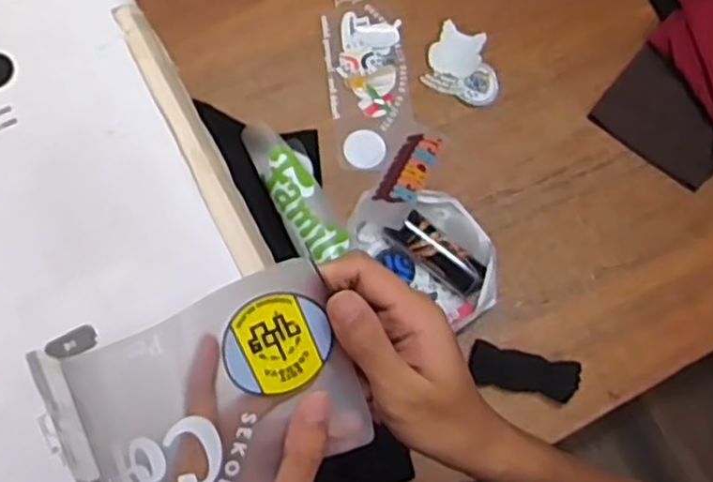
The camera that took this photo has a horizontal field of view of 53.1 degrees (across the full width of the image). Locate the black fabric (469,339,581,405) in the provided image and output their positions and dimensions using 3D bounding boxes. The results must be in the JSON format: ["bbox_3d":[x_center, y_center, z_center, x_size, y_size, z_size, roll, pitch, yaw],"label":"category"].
[{"bbox_3d":[0.199,0.158,0.854,0.130,0.032,0.048,11,74,2],"label":"black fabric"}]

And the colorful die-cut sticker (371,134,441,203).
[{"bbox_3d":[0.067,-0.090,0.892,0.048,0.009,0.134,27,51,7],"label":"colorful die-cut sticker"}]

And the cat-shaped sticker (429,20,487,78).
[{"bbox_3d":[0.138,-0.259,0.972,0.067,0.004,0.075,21,76,4],"label":"cat-shaped sticker"}]

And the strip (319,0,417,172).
[{"bbox_3d":[0.018,-0.213,0.957,0.108,0.005,0.242,-7,74,-3],"label":"strip"}]

